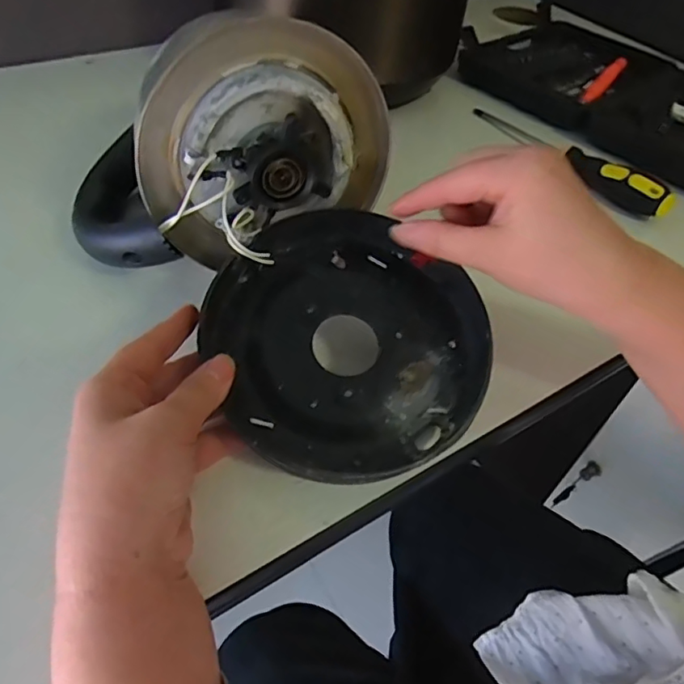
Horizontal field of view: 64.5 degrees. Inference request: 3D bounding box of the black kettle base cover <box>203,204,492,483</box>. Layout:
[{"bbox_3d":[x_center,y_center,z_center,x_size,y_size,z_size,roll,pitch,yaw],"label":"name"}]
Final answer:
[{"bbox_3d":[0.004,-0.004,0.304,0.146,0.026,0.150,-16,73,-14],"label":"black kettle base cover"}]

